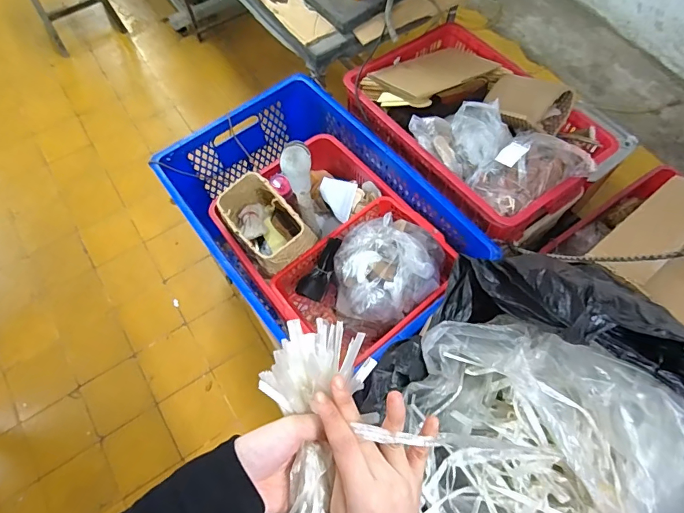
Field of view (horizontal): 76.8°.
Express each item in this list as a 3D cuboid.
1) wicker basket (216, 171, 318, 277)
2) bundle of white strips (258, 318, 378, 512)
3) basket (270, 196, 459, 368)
[{"bbox_3d":[-0.200,-0.074,1.130,0.153,0.146,0.249,-40,71,-16],"label":"wicker basket"},{"bbox_3d":[-0.025,0.147,0.350,0.087,0.056,0.185,5,80,1],"label":"bundle of white strips"},{"bbox_3d":[0.067,0.041,1.073,0.371,0.213,0.289,-38,71,-15],"label":"basket"}]

